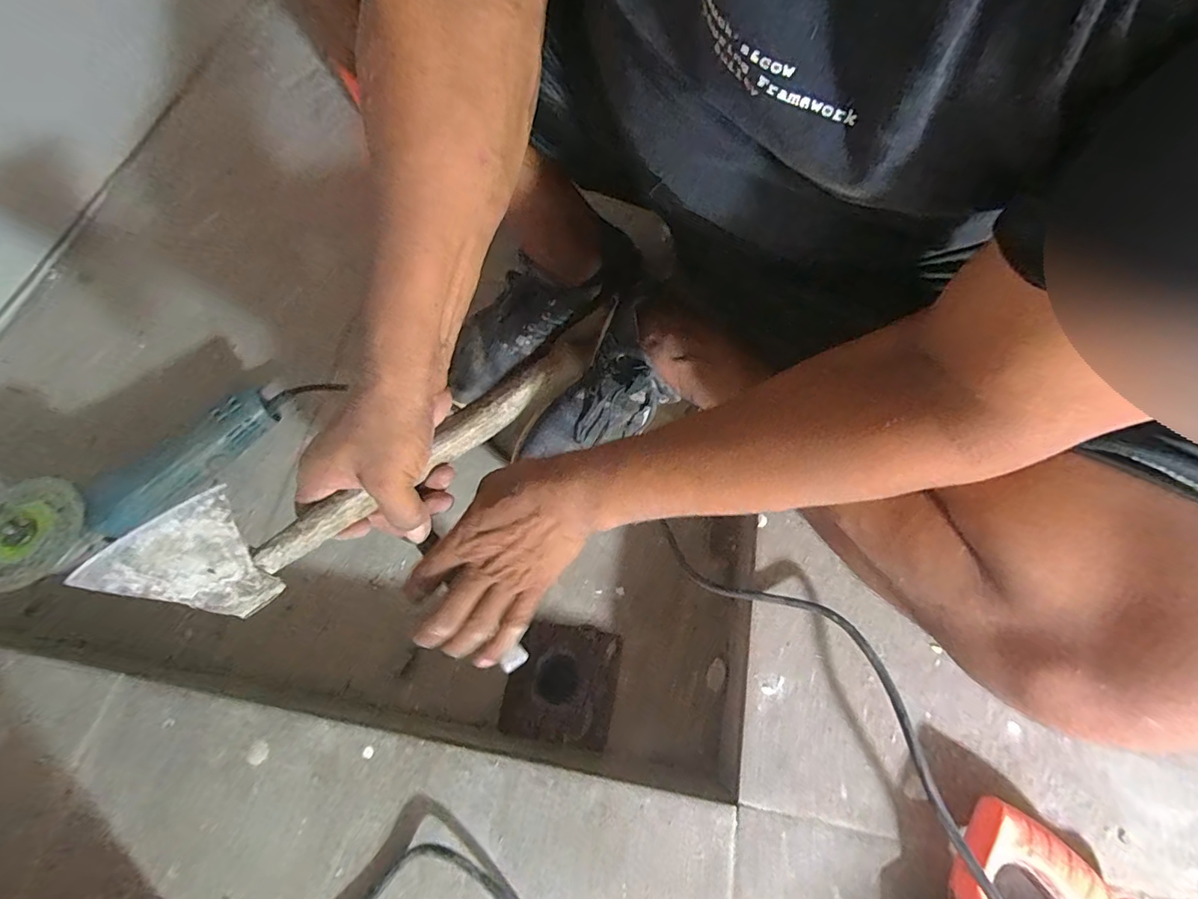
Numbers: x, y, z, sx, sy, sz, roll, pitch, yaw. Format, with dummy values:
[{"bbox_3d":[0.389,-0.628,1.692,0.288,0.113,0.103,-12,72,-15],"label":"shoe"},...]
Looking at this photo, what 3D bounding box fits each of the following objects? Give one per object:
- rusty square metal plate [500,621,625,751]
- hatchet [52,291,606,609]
[{"bbox_3d":[-0.037,0.229,0.500,0.102,0.014,0.106,10,69,5],"label":"rusty square metal plate"},{"bbox_3d":[-0.126,-0.004,0.357,0.352,0.099,0.026,-35,72,-21],"label":"hatchet"}]

